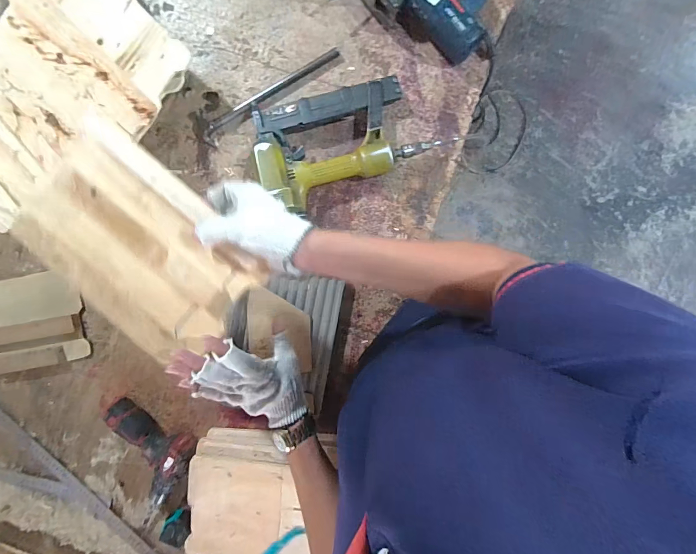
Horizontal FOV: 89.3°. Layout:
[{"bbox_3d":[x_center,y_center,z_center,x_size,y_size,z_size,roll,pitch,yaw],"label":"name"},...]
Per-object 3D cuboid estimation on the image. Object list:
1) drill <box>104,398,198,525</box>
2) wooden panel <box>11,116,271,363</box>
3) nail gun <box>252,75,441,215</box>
[{"bbox_3d":[-0.431,0.386,0.709,0.191,0.056,0.216,28,96,-1],"label":"drill"},{"bbox_3d":[-0.249,-0.033,0.417,0.265,0.029,0.184,41,96,-2],"label":"wooden panel"},{"bbox_3d":[-0.019,-0.250,0.648,0.319,0.073,0.201,-20,95,4],"label":"nail gun"}]

